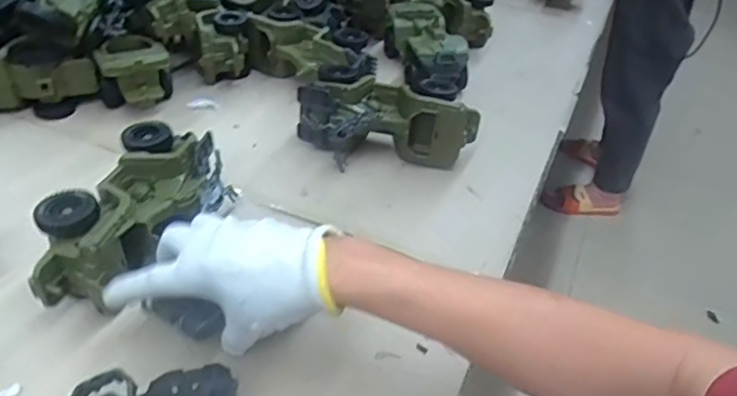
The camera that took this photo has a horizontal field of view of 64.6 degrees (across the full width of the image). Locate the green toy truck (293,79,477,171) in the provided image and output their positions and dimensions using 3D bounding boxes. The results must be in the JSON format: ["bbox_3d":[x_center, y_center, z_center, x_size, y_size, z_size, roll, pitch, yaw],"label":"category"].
[{"bbox_3d":[0.020,-0.088,0.650,0.189,0.078,0.088,0,38,-7],"label":"green toy truck"}]

